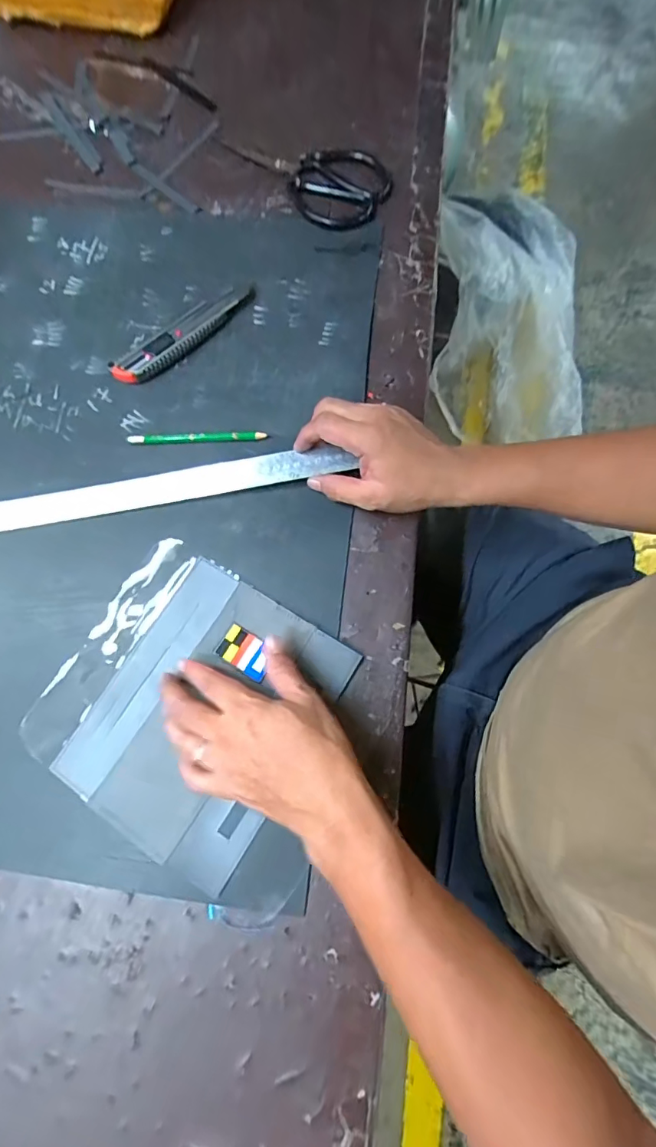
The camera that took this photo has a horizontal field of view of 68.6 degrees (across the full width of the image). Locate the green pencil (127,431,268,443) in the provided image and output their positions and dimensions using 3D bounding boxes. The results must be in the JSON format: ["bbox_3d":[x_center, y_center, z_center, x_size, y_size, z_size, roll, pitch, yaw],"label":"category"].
[{"bbox_3d":[-0.128,-0.132,0.469,0.135,0.010,0.009,-1,75,2],"label":"green pencil"}]

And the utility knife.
[{"bbox_3d":[-0.148,-0.247,0.496,0.161,0.022,0.035,-38,77,-8],"label":"utility knife"}]

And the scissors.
[{"bbox_3d":[-0.029,-0.463,0.553,0.198,0.014,0.115,26,77,8],"label":"scissors"}]

